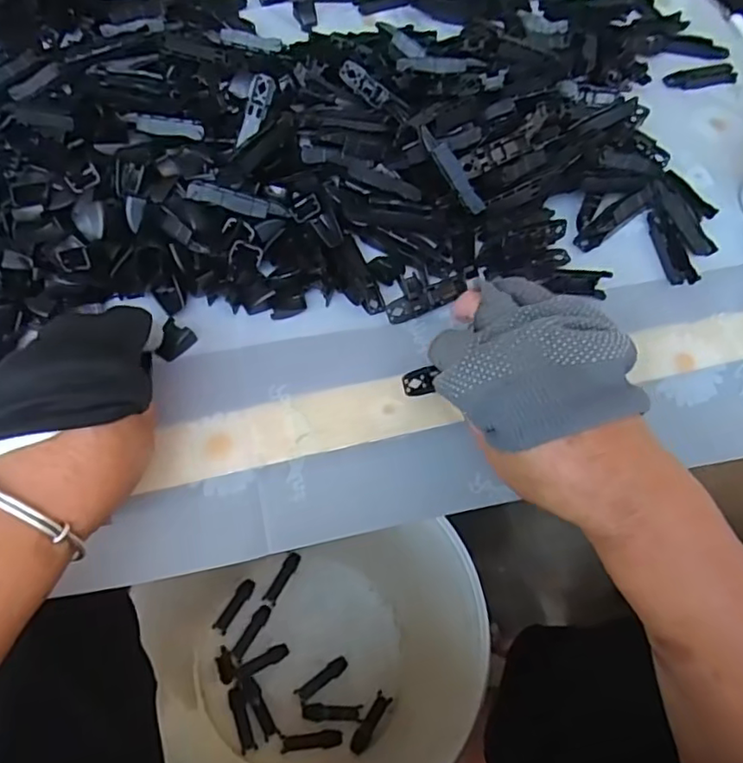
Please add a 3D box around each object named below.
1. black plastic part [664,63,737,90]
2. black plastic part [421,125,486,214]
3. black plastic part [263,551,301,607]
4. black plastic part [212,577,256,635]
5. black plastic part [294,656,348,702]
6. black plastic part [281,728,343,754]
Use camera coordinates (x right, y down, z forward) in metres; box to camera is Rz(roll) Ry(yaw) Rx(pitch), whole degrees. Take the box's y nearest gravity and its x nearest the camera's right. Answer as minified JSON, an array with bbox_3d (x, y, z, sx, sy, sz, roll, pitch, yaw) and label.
[{"bbox_3d":[0.283,-0.262,0.522,0.065,0.009,0.016,-11,64,-10],"label":"black plastic part"},{"bbox_3d":[0.052,-0.134,0.388,0.063,0.008,0.012,50,64,-22],"label":"black plastic part"},{"bbox_3d":[-0.115,0.255,0.790,0.019,0.007,0.069,27,62,6],"label":"black plastic part"},{"bbox_3d":[-0.171,0.280,0.764,0.019,0.009,0.070,29,62,8],"label":"black plastic part"},{"bbox_3d":[-0.059,0.359,0.737,0.069,0.010,0.017,-32,71,-22],"label":"black plastic part"},{"bbox_3d":[-0.069,0.415,0.704,0.069,0.004,0.019,-2,62,-9],"label":"black plastic part"}]

